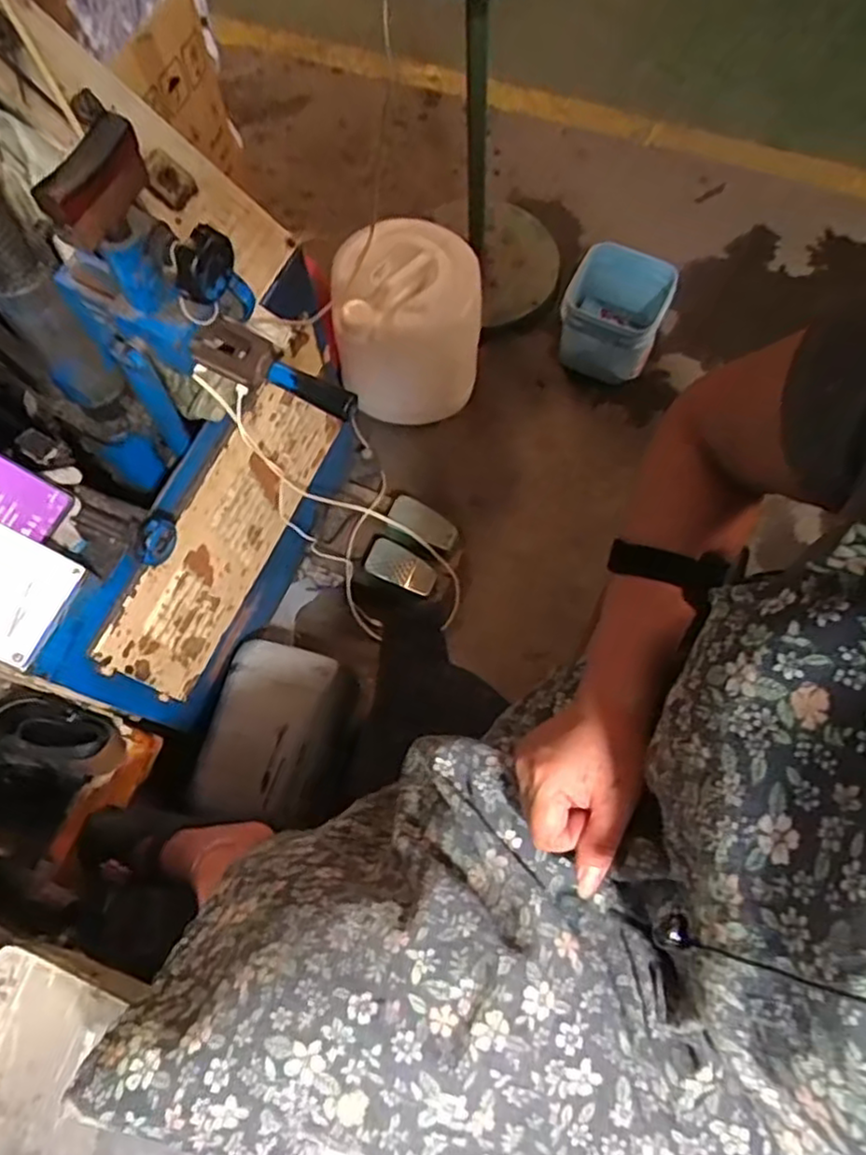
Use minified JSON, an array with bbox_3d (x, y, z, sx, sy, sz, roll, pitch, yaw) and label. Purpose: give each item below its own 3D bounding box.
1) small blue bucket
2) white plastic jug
[{"bbox_3d":[0.413,-0.598,1.566,0.231,0.208,0.239,12,71,6],"label":"small blue bucket"},{"bbox_3d":[-0.046,-0.520,1.427,0.291,0.324,0.248,-4,70,0],"label":"white plastic jug"}]

